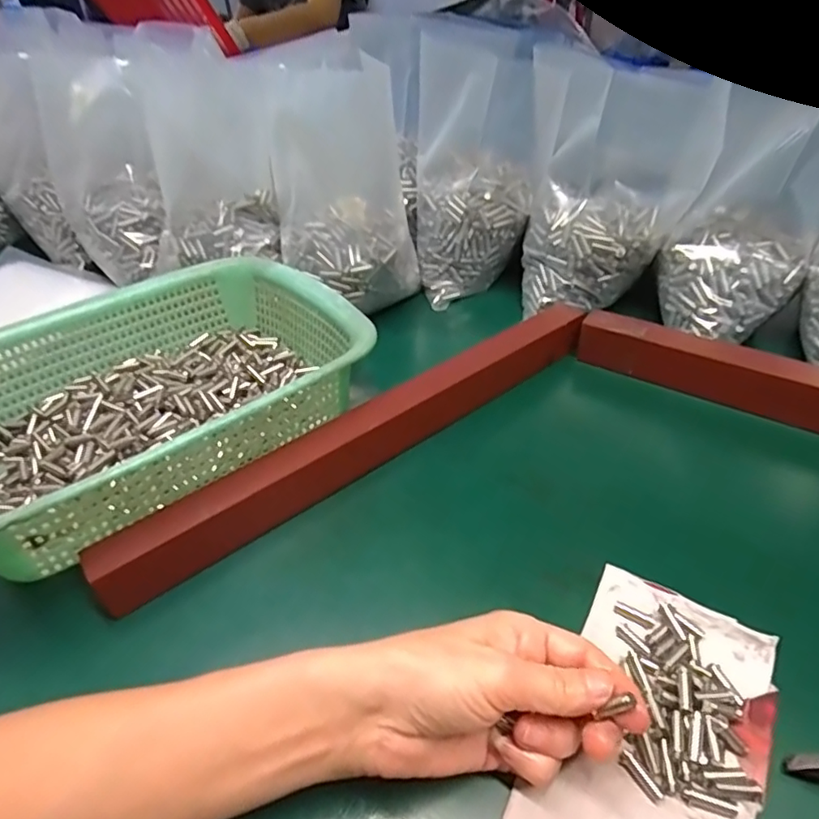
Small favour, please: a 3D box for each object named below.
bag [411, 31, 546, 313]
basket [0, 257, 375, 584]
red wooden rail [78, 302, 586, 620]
[{"bbox_3d":[0.062,-0.221,0.533,0.114,0.207,0.094,-10,43,-6],"label":"bag"},{"bbox_3d":[-0.186,-0.016,0.403,0.290,0.078,0.215,-33,49,-27],"label":"basket"},{"bbox_3d":[-0.023,0.016,0.399,0.377,0.046,0.027,-30,48,-25],"label":"red wooden rail"}]

